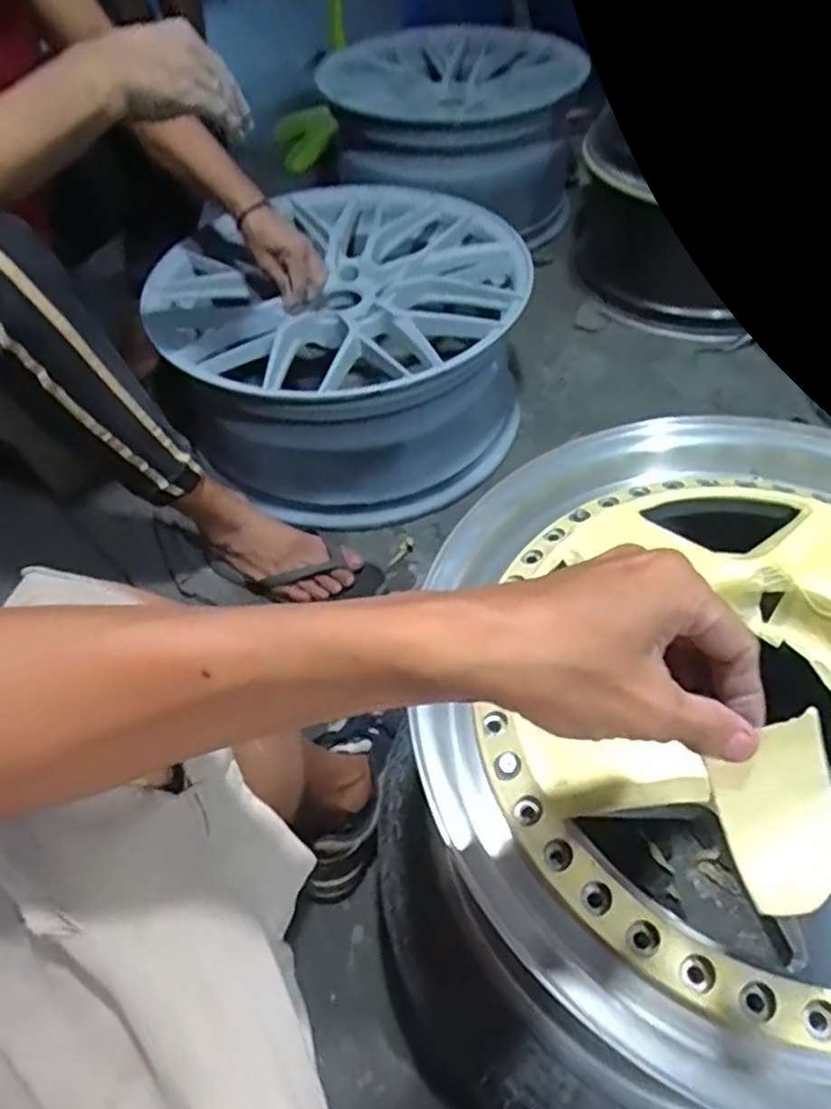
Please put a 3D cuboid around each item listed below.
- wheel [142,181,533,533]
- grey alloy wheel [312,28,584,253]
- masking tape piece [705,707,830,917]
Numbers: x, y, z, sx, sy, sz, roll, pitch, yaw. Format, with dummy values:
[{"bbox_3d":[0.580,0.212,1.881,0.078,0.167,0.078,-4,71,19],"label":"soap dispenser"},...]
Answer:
[{"bbox_3d":[-0.107,-0.314,1.049,0.517,0.259,0.485,-11,51,-4],"label":"wheel"},{"bbox_3d":[0.081,-0.863,1.399,0.472,0.269,0.403,0,51,5],"label":"grey alloy wheel"},{"bbox_3d":[0.151,0.106,0.275,0.050,0.026,0.064,-22,56,15],"label":"masking tape piece"}]

